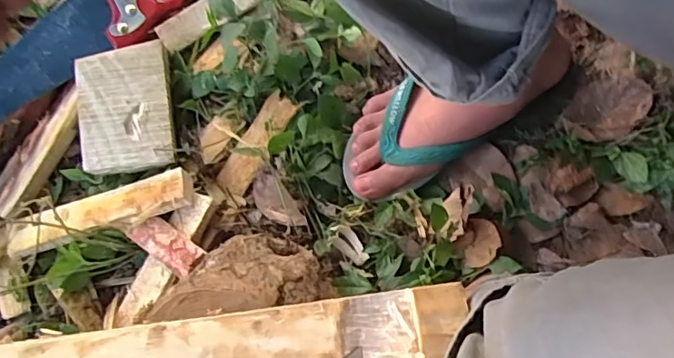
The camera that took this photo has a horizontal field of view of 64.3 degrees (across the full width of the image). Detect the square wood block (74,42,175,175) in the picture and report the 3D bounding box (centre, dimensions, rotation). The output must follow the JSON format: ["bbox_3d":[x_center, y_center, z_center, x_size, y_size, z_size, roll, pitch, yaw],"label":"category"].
[{"bbox_3d":[-0.226,-0.076,0.569,0.092,0.025,0.130,-6,77,0],"label":"square wood block"}]

